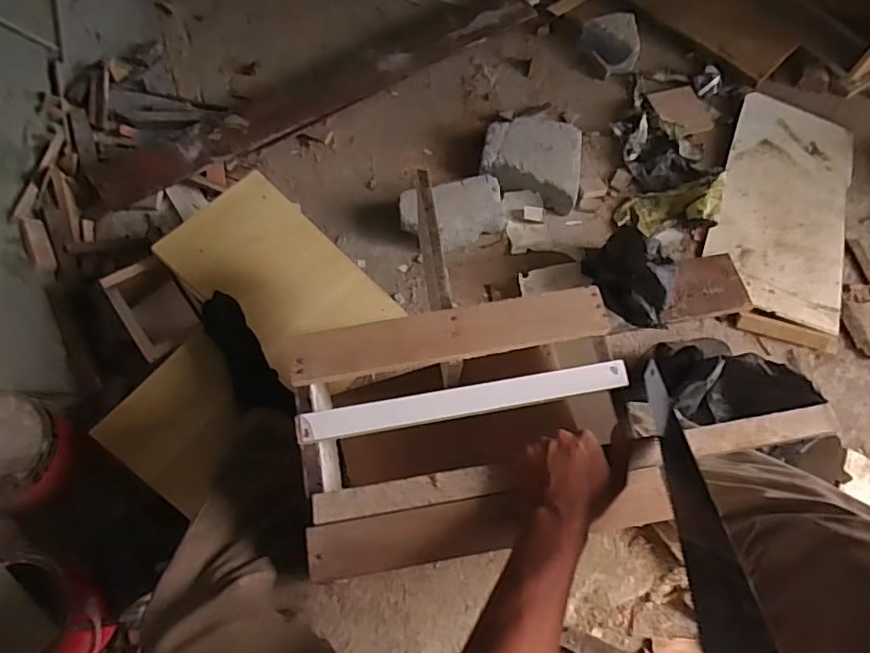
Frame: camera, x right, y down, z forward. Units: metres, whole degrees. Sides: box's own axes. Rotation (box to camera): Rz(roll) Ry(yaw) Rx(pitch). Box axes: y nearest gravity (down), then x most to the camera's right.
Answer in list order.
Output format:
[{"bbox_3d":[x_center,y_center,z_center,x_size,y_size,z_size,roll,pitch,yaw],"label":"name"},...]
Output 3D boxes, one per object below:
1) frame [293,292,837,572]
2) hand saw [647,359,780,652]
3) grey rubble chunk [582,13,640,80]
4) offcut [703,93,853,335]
[{"bbox_3d":[0.119,0.115,0.647,0.511,0.192,0.238,-9,68,-5],"label":"frame"},{"bbox_3d":[0.215,0.187,0.420,0.026,0.110,0.419,8,38,2],"label":"hand saw"},{"bbox_3d":[0.413,-0.663,1.297,0.117,0.062,0.138,-4,68,-3],"label":"grey rubble chunk"},{"bbox_3d":[0.730,-0.260,1.148,0.256,0.012,0.537,20,69,7],"label":"offcut"}]

